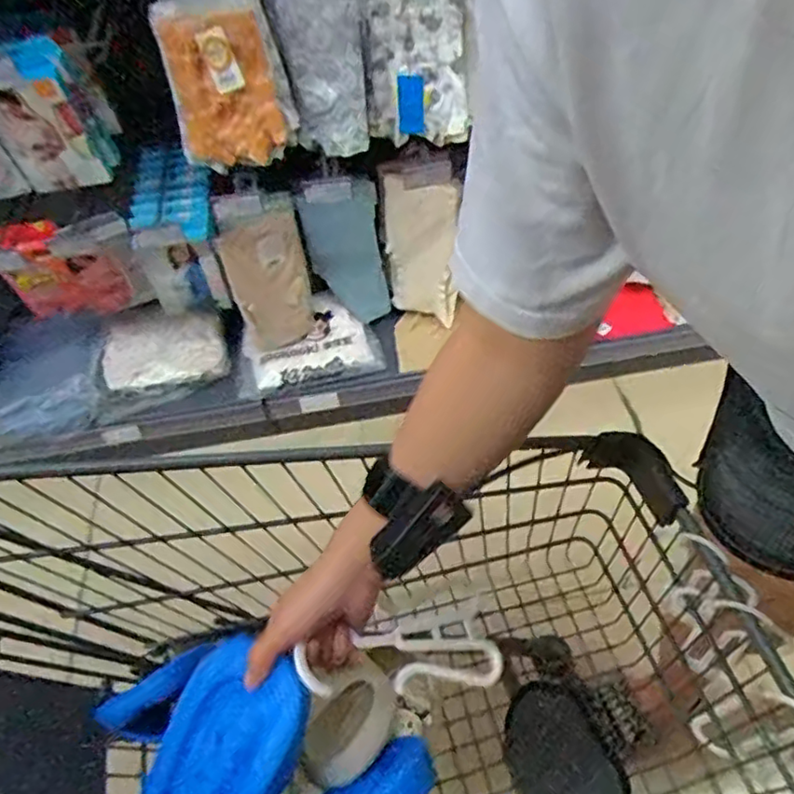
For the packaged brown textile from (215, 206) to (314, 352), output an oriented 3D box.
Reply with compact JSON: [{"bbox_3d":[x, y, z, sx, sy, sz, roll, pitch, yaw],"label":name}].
[{"bbox_3d":[-0.245,-0.214,1.241,0.150,0.351,0.074,-14,53,-6],"label":"packaged brown textile"}]

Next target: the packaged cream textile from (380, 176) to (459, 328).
[{"bbox_3d":[0.046,-0.293,1.300,0.145,0.339,0.048,6,53,10],"label":"packaged cream textile"}]

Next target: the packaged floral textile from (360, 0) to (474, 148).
[{"bbox_3d":[0.031,-0.518,0.965,0.157,0.253,0.058,3,42,7],"label":"packaged floral textile"}]

